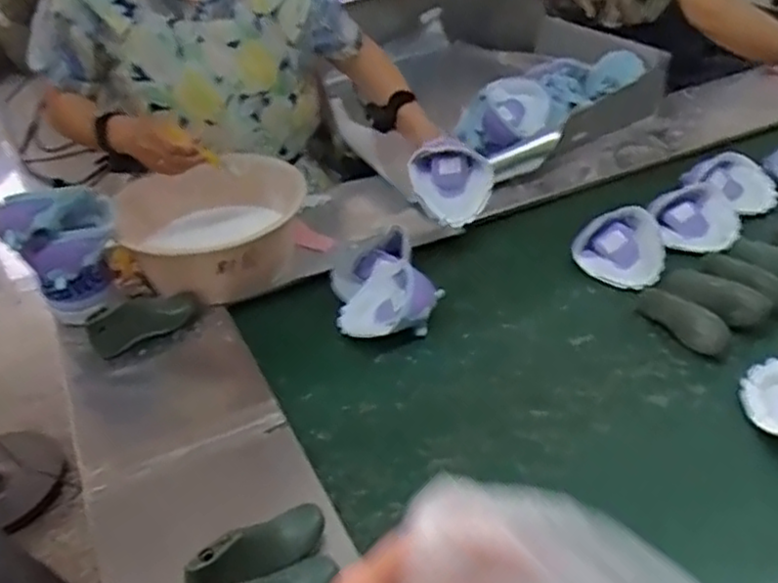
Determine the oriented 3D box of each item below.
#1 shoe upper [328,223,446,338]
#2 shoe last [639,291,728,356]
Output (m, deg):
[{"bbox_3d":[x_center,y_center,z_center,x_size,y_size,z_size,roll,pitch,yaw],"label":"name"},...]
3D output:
[{"bbox_3d":[-0.009,-0.004,1.072,0.141,0.084,0.145,-20,38,-17],"label":"shoe upper"},{"bbox_3d":[0.399,0.035,1.003,0.063,0.038,0.139,-21,38,-17],"label":"shoe last"}]

